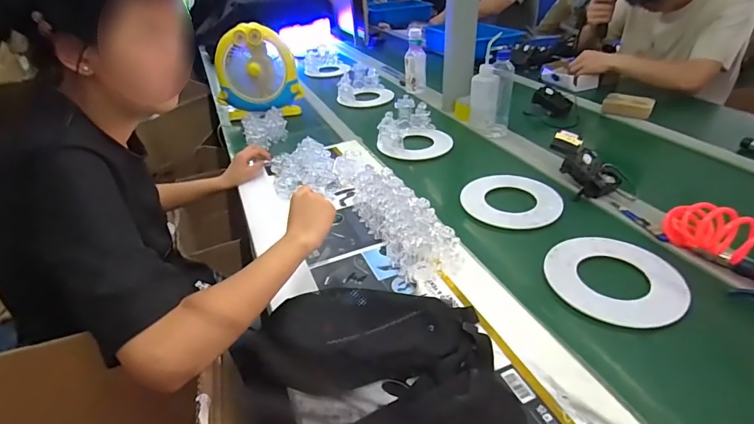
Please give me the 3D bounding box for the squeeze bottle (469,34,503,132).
[{"bbox_3d":[0.287,-0.343,1.089,0.073,0.208,0.065,3,34,12],"label":"squeeze bottle"}]

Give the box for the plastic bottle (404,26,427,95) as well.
[{"bbox_3d":[0.129,-0.515,1.395,0.076,0.185,0.062,-1,34,5],"label":"plastic bottle"}]

